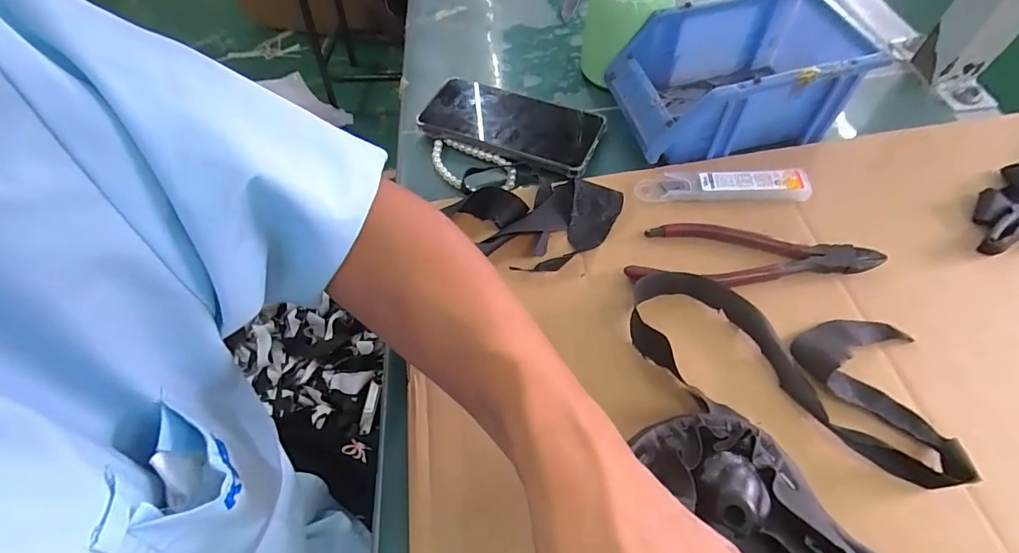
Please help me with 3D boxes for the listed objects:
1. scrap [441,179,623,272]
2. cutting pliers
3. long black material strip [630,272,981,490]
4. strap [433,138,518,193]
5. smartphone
[{"bbox_3d":[0.026,-0.049,0.344,0.111,0.018,0.088,-33,62,-15],"label":"scrap"},{"bbox_3d":[0.168,-0.019,0.316,0.168,0.012,0.051,-2,59,3],"label":"cutting pliers"},{"bbox_3d":[0.160,0.054,0.271,0.172,0.018,0.093,12,61,11],"label":"long black material strip"},{"bbox_3d":[-0.034,-0.094,0.390,0.078,0.016,0.042,22,63,17],"label":"strap"},{"bbox_3d":[0.001,-0.141,0.408,0.159,0.011,0.078,20,63,16],"label":"smartphone"}]

